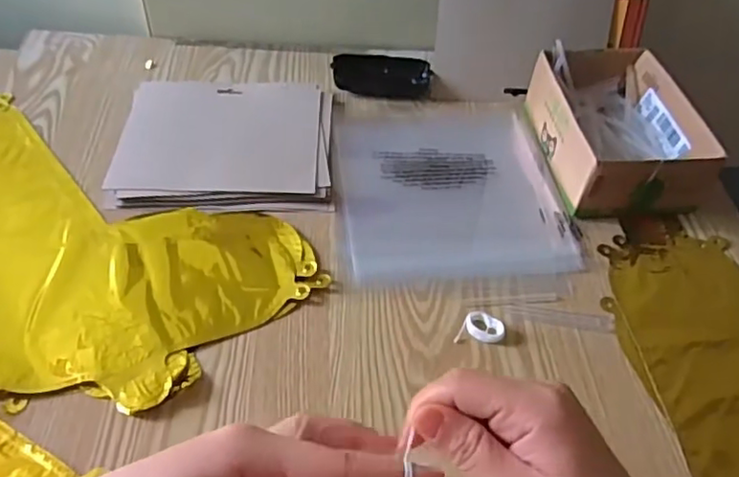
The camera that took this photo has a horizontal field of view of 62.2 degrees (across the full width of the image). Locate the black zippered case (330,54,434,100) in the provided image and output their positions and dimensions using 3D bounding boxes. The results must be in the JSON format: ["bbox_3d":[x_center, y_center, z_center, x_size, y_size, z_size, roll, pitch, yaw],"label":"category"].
[{"bbox_3d":[0.014,-0.186,0.701,0.109,0.026,0.047,2,47,-3],"label":"black zippered case"}]

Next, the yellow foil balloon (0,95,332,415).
[{"bbox_3d":[-0.279,-0.002,0.511,0.430,0.018,0.228,23,50,16],"label":"yellow foil balloon"}]

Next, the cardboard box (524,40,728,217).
[{"bbox_3d":[0.247,-0.116,0.630,0.135,0.069,0.212,-3,48,-7],"label":"cardboard box"}]

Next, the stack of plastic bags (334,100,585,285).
[{"bbox_3d":[0.078,-0.058,0.607,0.213,0.009,0.247,-4,48,-8],"label":"stack of plastic bags"}]

